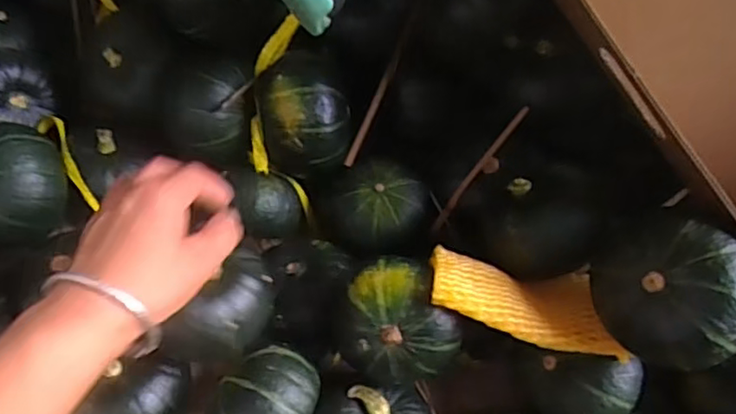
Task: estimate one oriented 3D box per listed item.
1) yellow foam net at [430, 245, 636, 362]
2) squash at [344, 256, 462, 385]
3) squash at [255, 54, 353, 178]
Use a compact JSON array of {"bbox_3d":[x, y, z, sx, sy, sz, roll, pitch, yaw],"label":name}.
[{"bbox_3d":[0.106,0.061,0.411,0.129,0.031,0.058,17,66,-4],"label":"yellow foam net"},{"bbox_3d":[0.017,0.081,0.418,0.068,0.055,0.078,-31,67,-12],"label":"squash"},{"bbox_3d":[-0.050,-0.077,0.492,0.073,0.072,0.084,-11,64,-3],"label":"squash"}]

